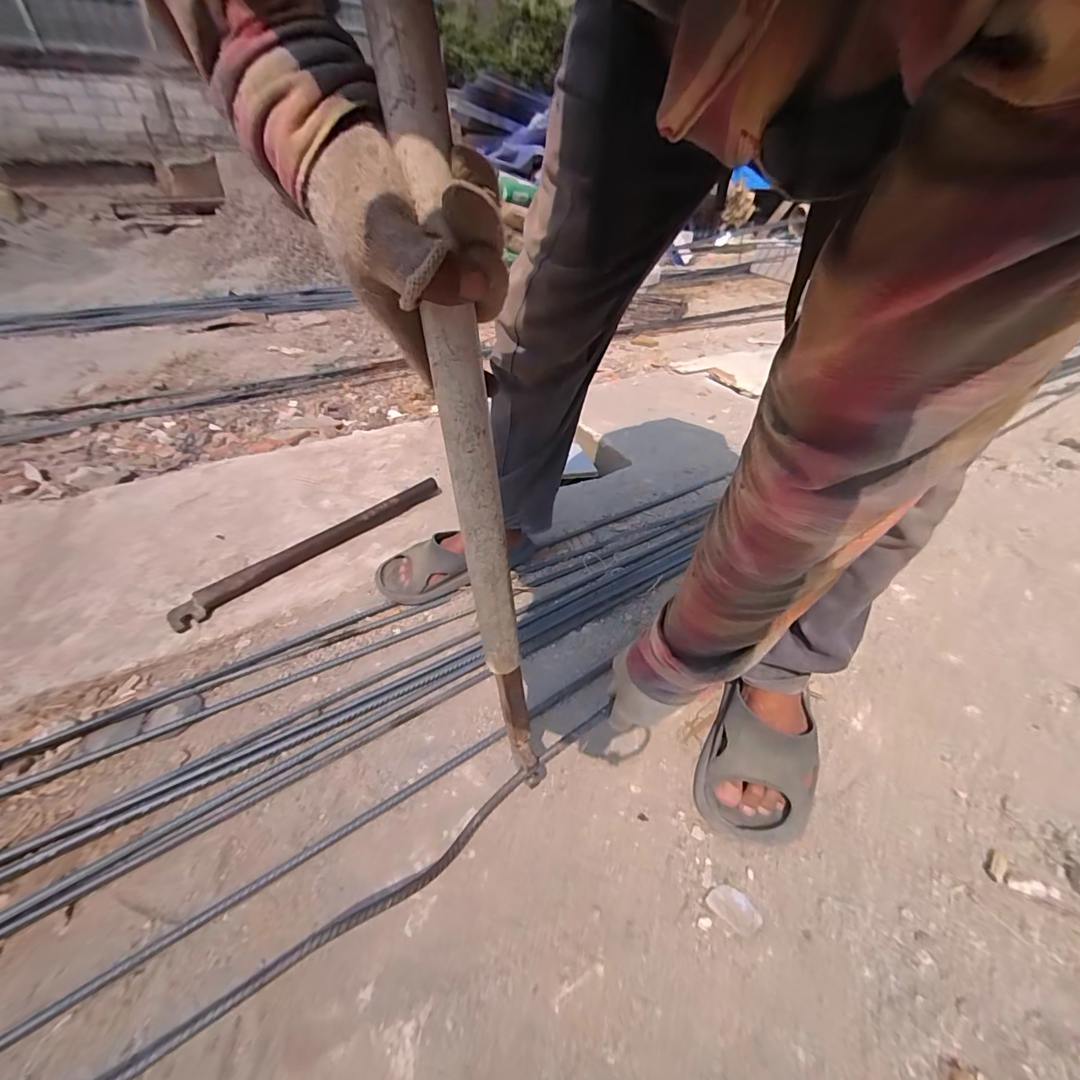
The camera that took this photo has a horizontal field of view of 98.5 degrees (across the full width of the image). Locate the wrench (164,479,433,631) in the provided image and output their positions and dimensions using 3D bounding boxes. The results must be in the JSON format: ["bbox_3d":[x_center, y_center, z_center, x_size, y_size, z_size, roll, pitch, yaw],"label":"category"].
[{"bbox_3d":[-0.370,0.005,0.803,0.039,0.042,0.473,28,45,30],"label":"wrench"}]

